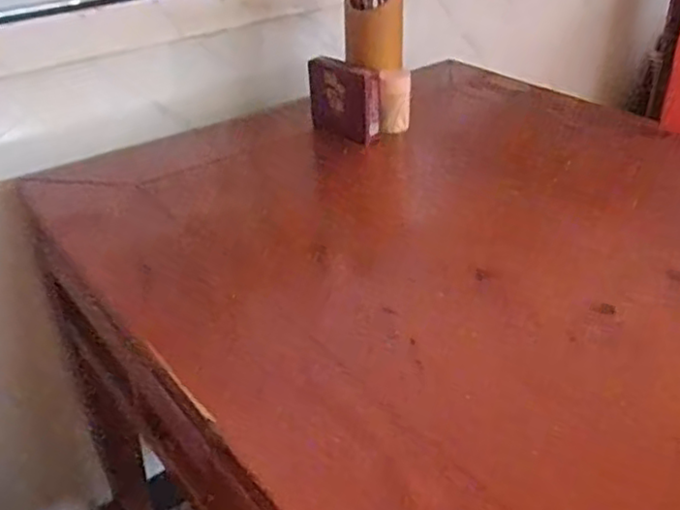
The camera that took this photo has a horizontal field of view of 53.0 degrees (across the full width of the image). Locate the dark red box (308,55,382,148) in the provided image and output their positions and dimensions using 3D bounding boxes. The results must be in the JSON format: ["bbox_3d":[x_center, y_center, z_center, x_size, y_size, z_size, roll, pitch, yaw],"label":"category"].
[{"bbox_3d":[0.002,-0.220,0.959,0.113,0.102,0.035,25,41,35],"label":"dark red box"}]

